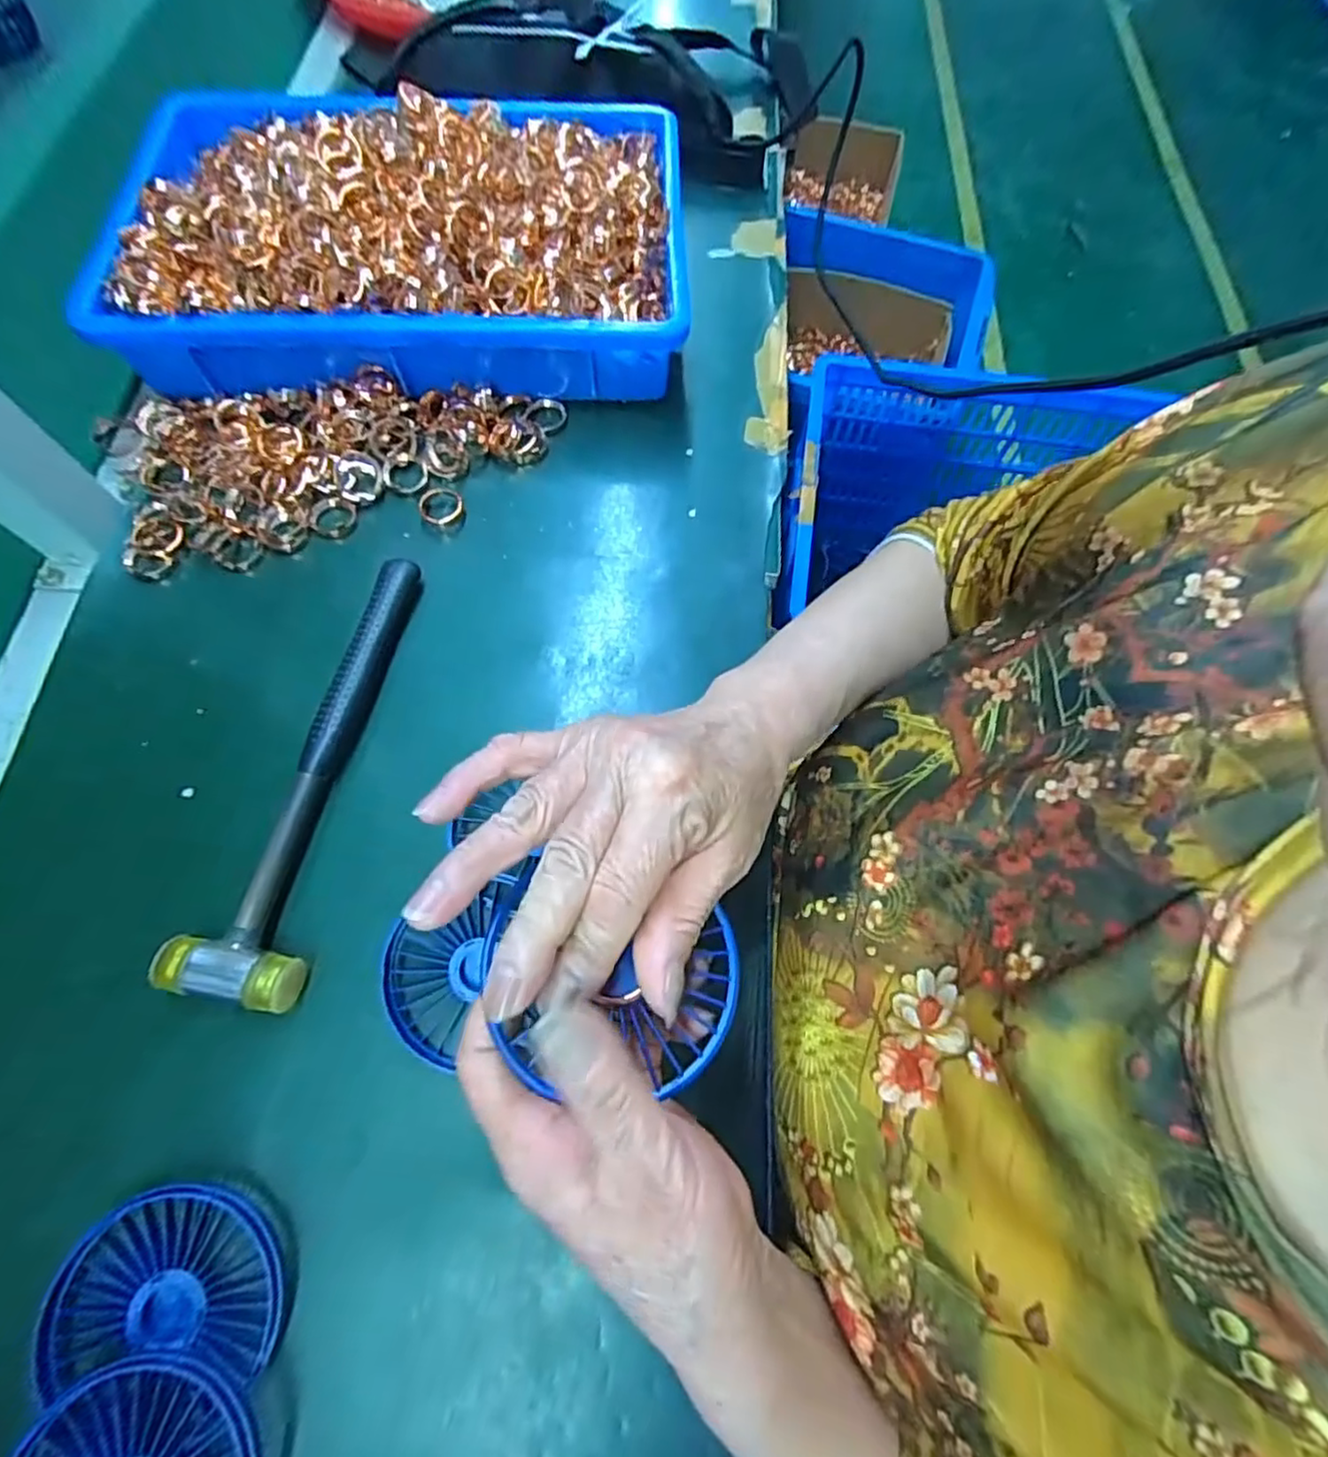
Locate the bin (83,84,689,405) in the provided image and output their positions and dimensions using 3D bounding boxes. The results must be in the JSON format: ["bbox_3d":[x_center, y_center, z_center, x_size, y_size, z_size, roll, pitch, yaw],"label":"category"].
[{"bbox_3d":[-0.169,-0.334,0.438,0.352,0.099,0.226,-1,69,-3],"label":"bin"}]

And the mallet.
[{"bbox_3d":[-0.186,0.014,0.343,0.061,0.020,0.236,7,69,0],"label":"mallet"}]

